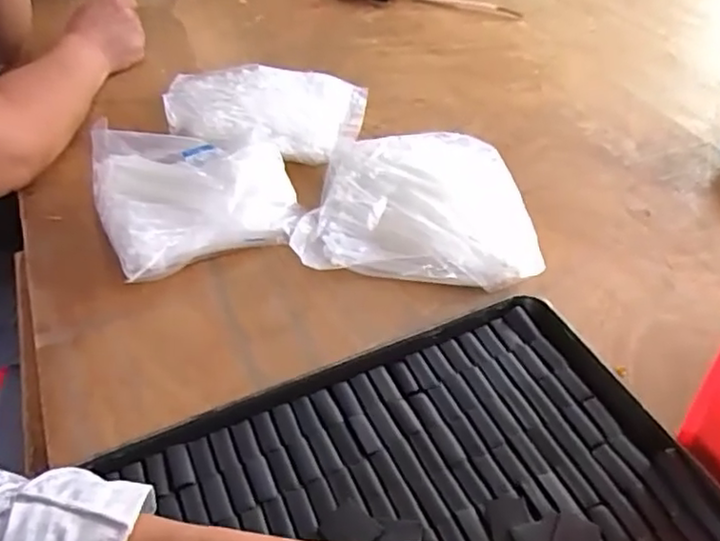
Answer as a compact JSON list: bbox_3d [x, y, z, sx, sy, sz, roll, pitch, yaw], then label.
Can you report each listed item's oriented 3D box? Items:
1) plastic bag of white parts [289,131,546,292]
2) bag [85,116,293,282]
[{"bbox_3d":[0.050,-0.061,0.611,0.213,0.047,0.191,0,44,2],"label":"plastic bag of white parts"},{"bbox_3d":[-0.169,-0.091,0.636,0.180,0.051,0.205,-21,47,-19],"label":"bag"}]

